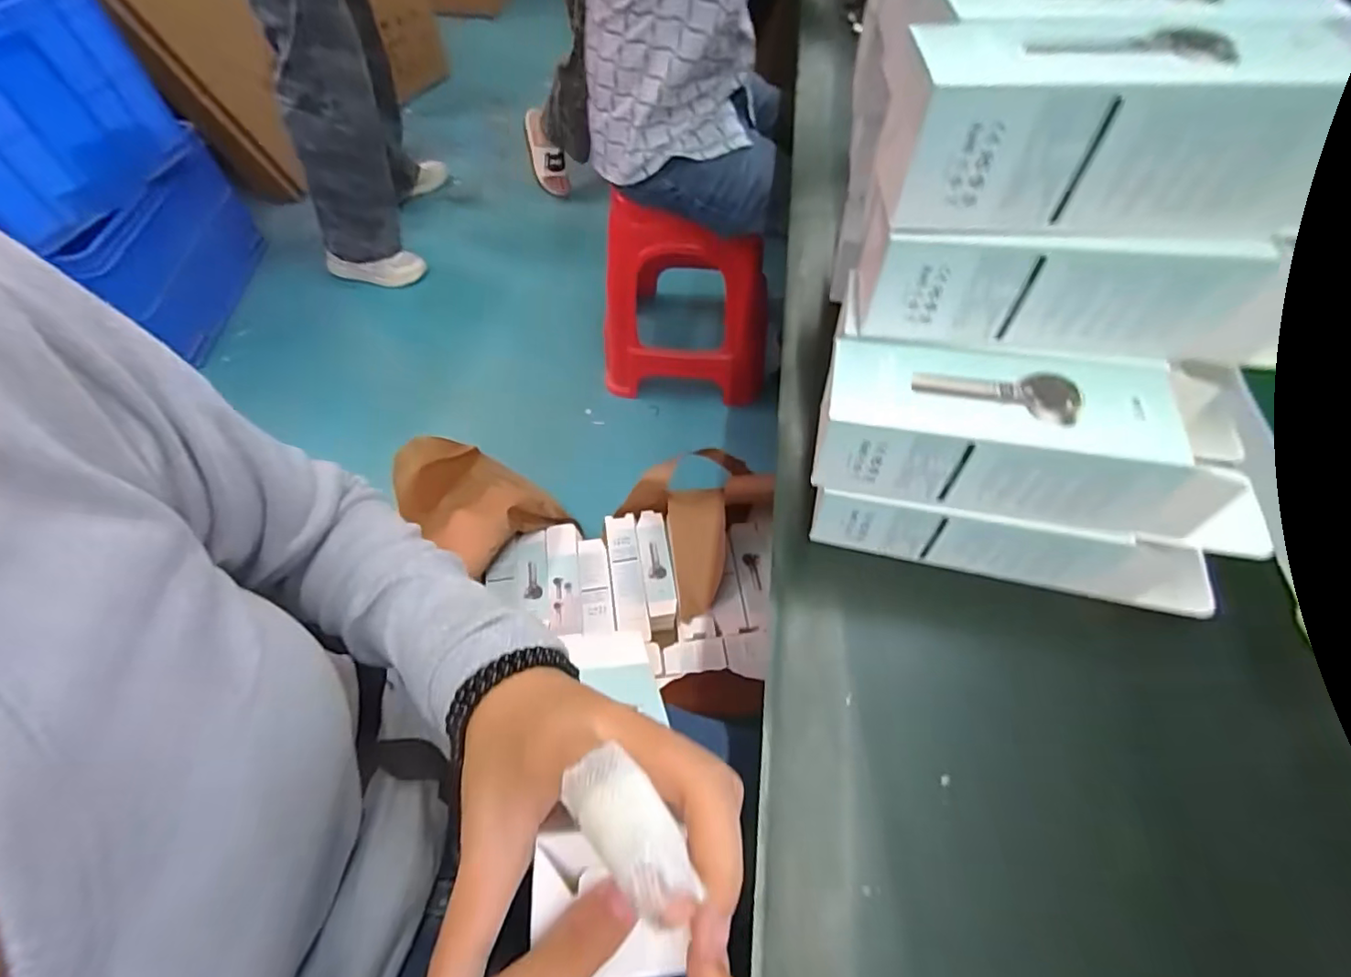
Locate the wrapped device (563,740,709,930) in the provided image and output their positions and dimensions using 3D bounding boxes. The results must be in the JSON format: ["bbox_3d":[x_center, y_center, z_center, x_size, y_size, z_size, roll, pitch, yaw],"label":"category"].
[{"bbox_3d":[-0.012,0.085,0.144,0.018,0.012,0.044,-36,34,-21],"label":"wrapped device"}]

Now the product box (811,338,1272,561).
[{"bbox_3d":[0.192,-0.027,0.304,0.232,0.061,0.070,10,57,7],"label":"product box"}]

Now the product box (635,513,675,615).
[{"bbox_3d":[-0.039,0.139,1.118,0.055,0.039,0.216,-8,57,-5],"label":"product box"}]

